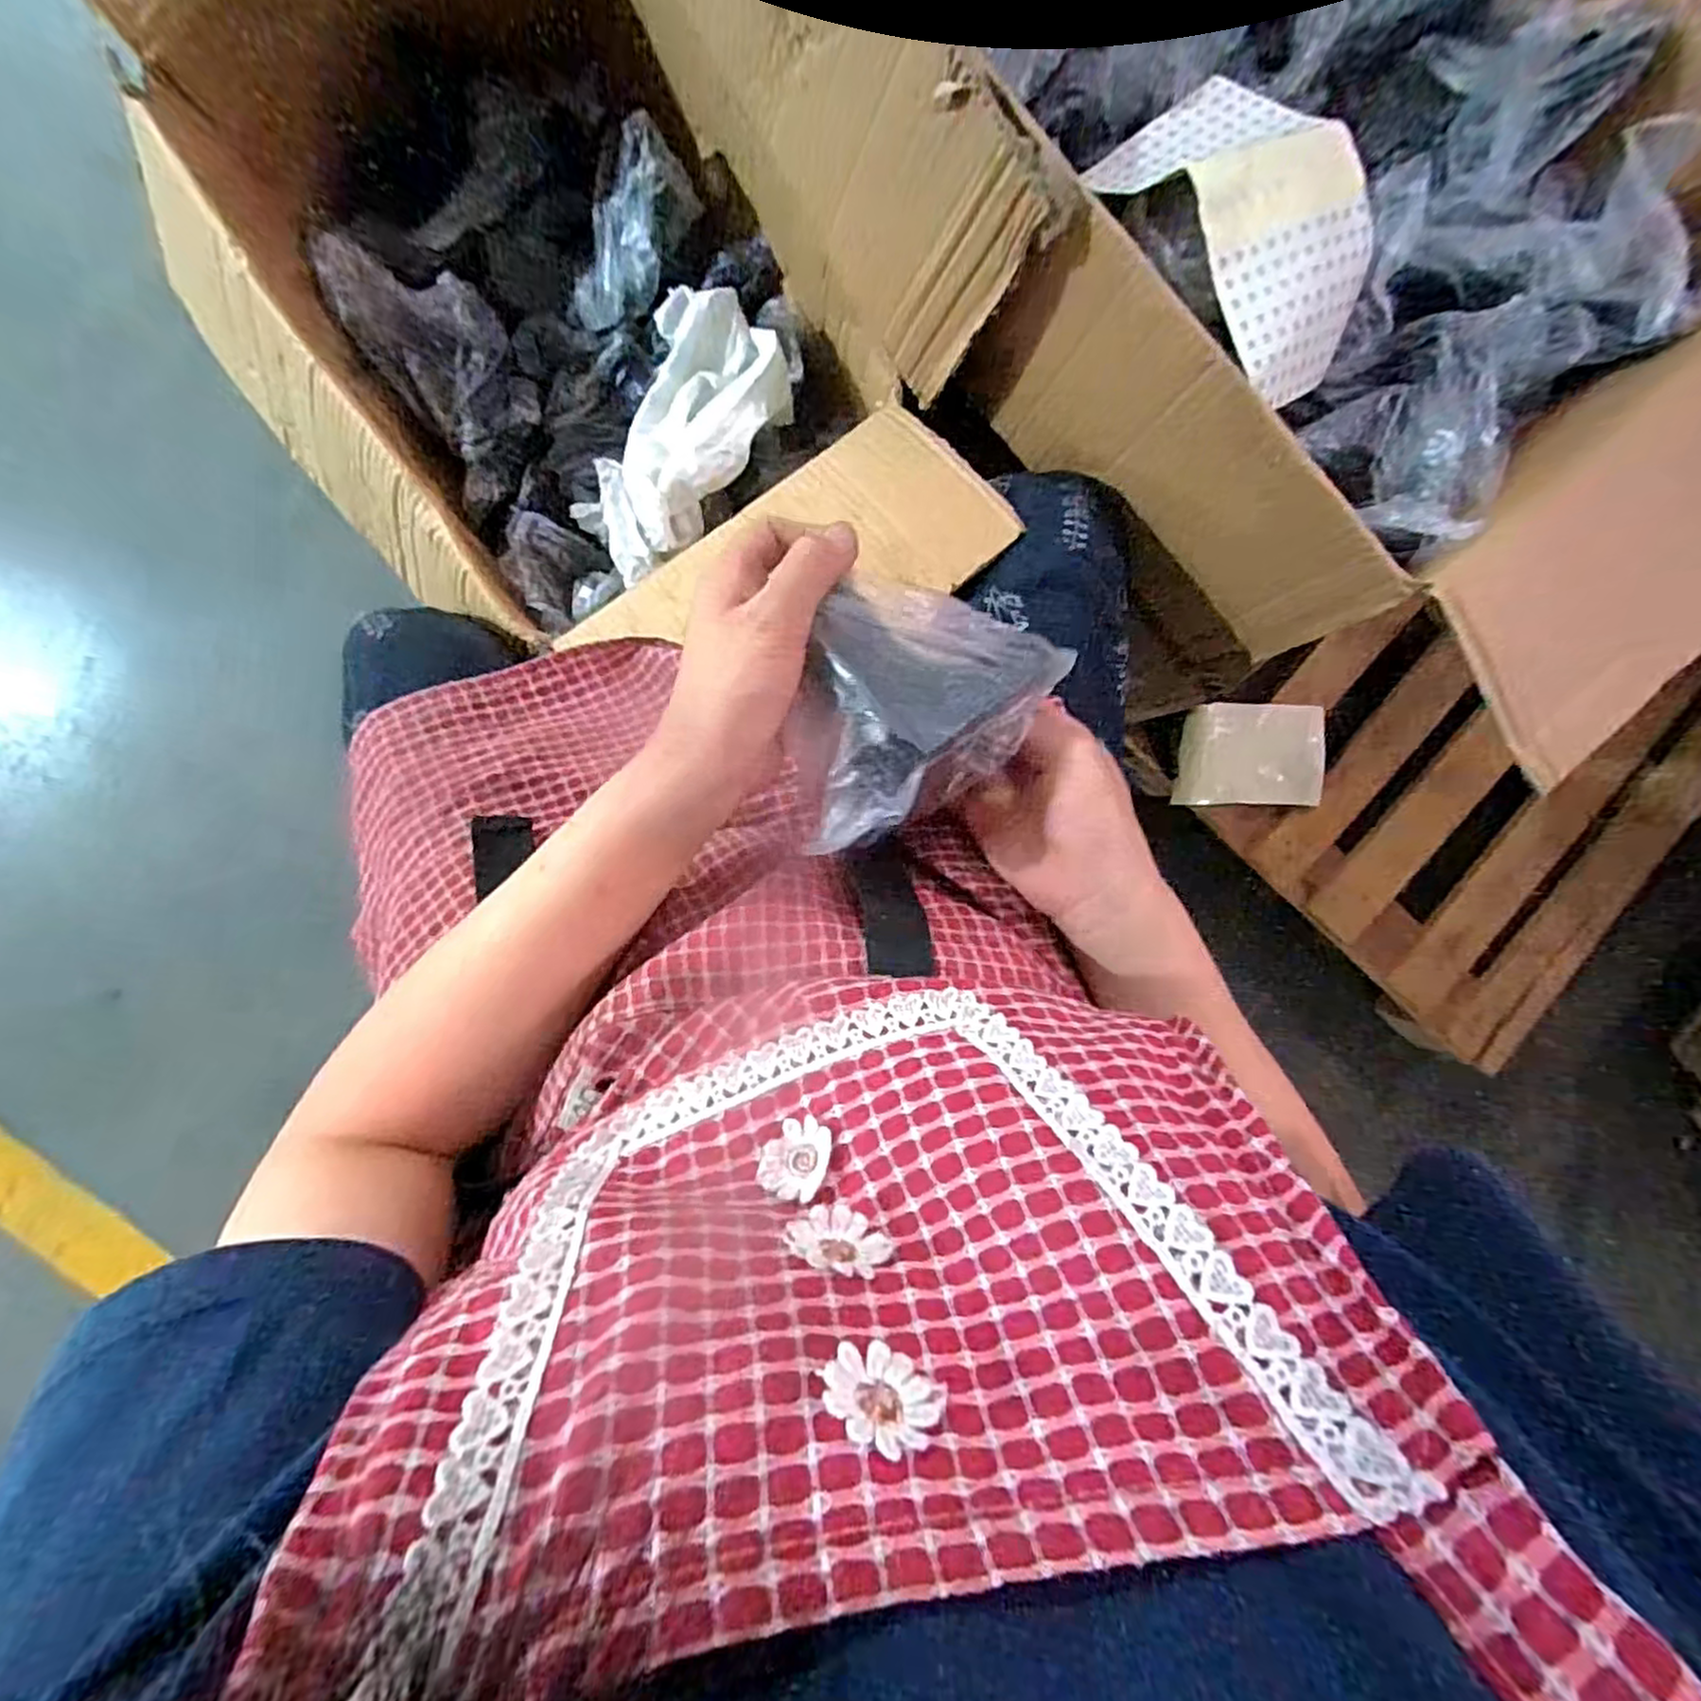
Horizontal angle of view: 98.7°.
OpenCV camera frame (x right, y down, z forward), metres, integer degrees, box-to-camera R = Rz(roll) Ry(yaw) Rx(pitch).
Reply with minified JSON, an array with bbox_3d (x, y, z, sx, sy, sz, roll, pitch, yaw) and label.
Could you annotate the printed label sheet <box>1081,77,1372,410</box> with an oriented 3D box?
[{"bbox_3d":[0.267,-0.416,0.483,0.140,0.067,0.222,-29,92,-7],"label":"printed label sheet"}]

